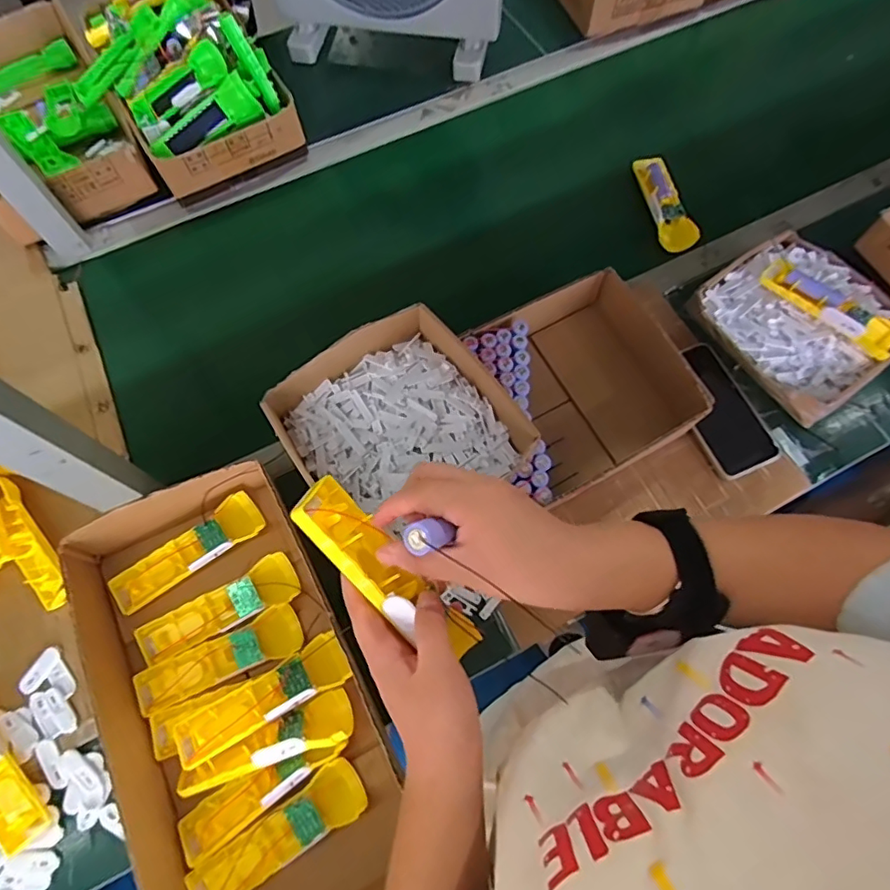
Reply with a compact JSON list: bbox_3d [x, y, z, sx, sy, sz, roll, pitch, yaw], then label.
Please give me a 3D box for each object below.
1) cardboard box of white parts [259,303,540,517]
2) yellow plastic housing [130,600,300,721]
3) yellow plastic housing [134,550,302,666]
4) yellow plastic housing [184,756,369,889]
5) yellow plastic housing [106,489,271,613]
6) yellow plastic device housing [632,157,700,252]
[{"bbox_3d":[-0.048,-0.018,0.549,0.197,0.055,0.207,-37,73,-11],"label":"cardboard box of white parts"},{"bbox_3d":[-0.230,0.215,0.560,0.163,0.022,0.046,-22,69,-7],"label":"yellow plastic housing"},{"bbox_3d":[-0.234,0.171,0.576,0.167,0.021,0.046,-27,70,-9],"label":"yellow plastic housing"},{"bbox_3d":[-0.150,0.357,0.501,0.163,0.023,0.049,-35,71,-12],"label":"yellow plastic housing"},{"bbox_3d":[-0.277,0.117,0.598,0.164,0.027,0.050,-35,71,-12],"label":"yellow plastic housing"},{"bbox_3d":[0.309,-0.342,0.782,0.045,0.031,0.176,-10,68,-2],"label":"yellow plastic device housing"}]

